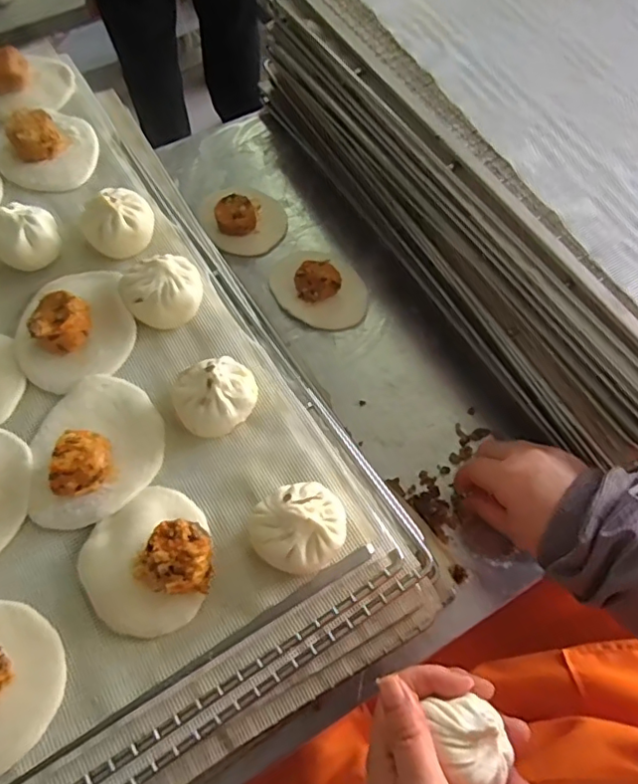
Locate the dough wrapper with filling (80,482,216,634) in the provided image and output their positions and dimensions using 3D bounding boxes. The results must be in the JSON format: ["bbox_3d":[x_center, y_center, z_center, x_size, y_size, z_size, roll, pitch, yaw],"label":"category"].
[{"bbox_3d":[-0.105,0.101,0.342,0.079,0.030,0.080,1,64,-1],"label":"dough wrapper with filling"}]

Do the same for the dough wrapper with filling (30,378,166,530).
[{"bbox_3d":[-0.152,0.031,0.373,0.086,0.035,0.102,-11,65,-7],"label":"dough wrapper with filling"}]

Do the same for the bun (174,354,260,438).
[{"bbox_3d":[-0.071,0.002,0.386,0.055,0.040,0.052,1,64,-1],"label":"bun"}]

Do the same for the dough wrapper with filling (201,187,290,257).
[{"bbox_3d":[-0.079,-0.192,0.598,0.082,0.042,0.085,1,64,-1],"label":"dough wrapper with filling"}]

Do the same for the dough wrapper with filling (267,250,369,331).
[{"bbox_3d":[-0.001,-0.113,0.567,0.106,0.036,0.086,20,66,8],"label":"dough wrapper with filling"}]

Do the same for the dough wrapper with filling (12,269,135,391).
[{"bbox_3d":[-0.185,-0.054,0.416,0.084,0.033,0.094,-20,67,-11],"label":"dough wrapper with filling"}]

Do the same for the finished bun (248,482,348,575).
[{"bbox_3d":[-0.012,0.084,0.344,0.056,0.044,0.052,1,64,-1],"label":"finished bun"}]

